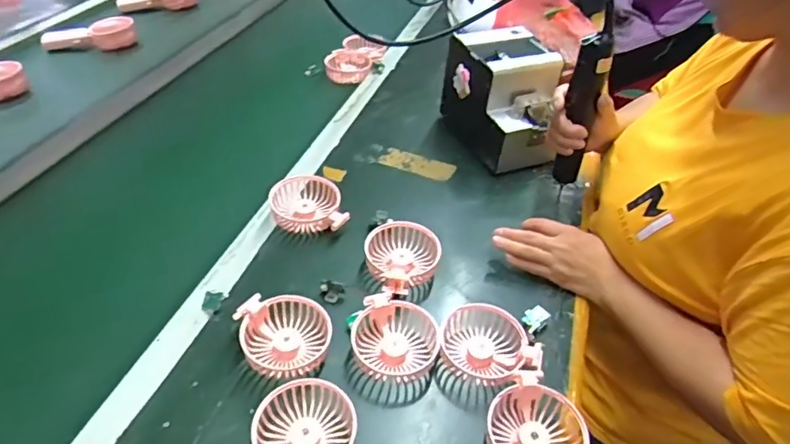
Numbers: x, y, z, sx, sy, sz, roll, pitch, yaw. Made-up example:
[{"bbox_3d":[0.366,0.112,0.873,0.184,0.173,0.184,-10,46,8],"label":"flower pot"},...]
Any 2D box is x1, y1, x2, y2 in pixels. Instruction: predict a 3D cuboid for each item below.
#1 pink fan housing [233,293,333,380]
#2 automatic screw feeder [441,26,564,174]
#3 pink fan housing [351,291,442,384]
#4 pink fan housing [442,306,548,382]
[{"bbox_3d":[-0.115,0.120,0.560,0.094,0.039,0.083,-1,41,-10],"label":"pink fan housing"},{"bbox_3d":[0.174,-0.181,0.823,0.132,0.140,0.209,-14,44,-17],"label":"automatic screw feeder"},{"bbox_3d":[0.000,0.122,0.571,0.087,0.047,0.083,4,41,-3],"label":"pink fan housing"},{"bbox_3d":[0.101,0.129,0.566,0.104,0.031,0.084,17,42,12],"label":"pink fan housing"}]

